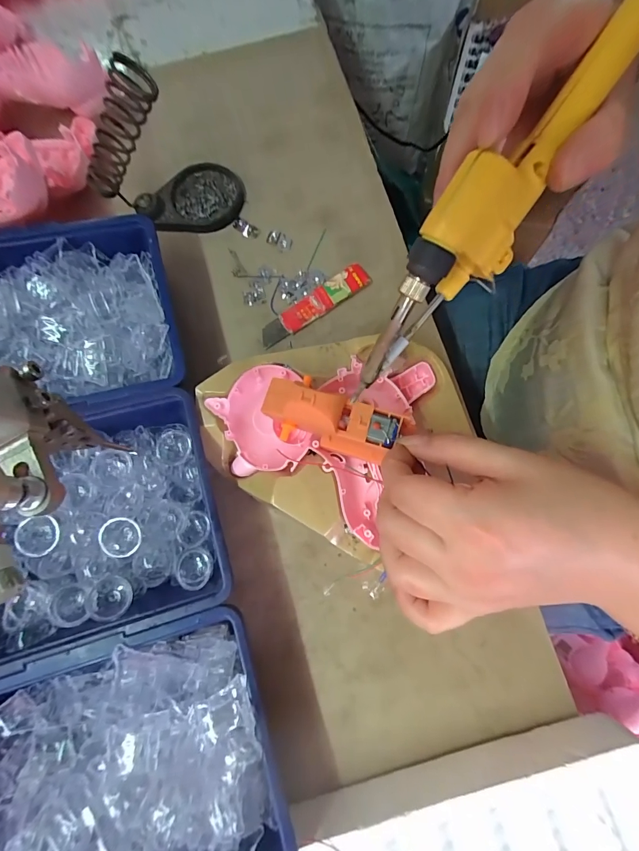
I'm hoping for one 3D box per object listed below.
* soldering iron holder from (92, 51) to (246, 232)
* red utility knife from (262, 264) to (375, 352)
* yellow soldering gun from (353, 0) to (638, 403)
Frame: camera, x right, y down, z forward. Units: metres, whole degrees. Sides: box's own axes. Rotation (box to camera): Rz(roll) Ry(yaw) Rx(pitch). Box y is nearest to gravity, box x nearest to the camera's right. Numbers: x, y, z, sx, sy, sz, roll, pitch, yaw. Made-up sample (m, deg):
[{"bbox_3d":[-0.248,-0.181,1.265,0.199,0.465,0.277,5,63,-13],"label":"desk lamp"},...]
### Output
[{"bbox_3d":[-0.124,-0.217,0.291,0.106,0.101,0.065,-3,78,1],"label":"soldering iron holder"},{"bbox_3d":[-0.006,-0.104,0.317,0.104,0.013,0.023,-32,79,-5],"label":"red utility knife"},{"bbox_3d":[0.078,-0.097,0.153,0.034,0.036,0.199,39,105,9],"label":"yellow soldering gun"}]

